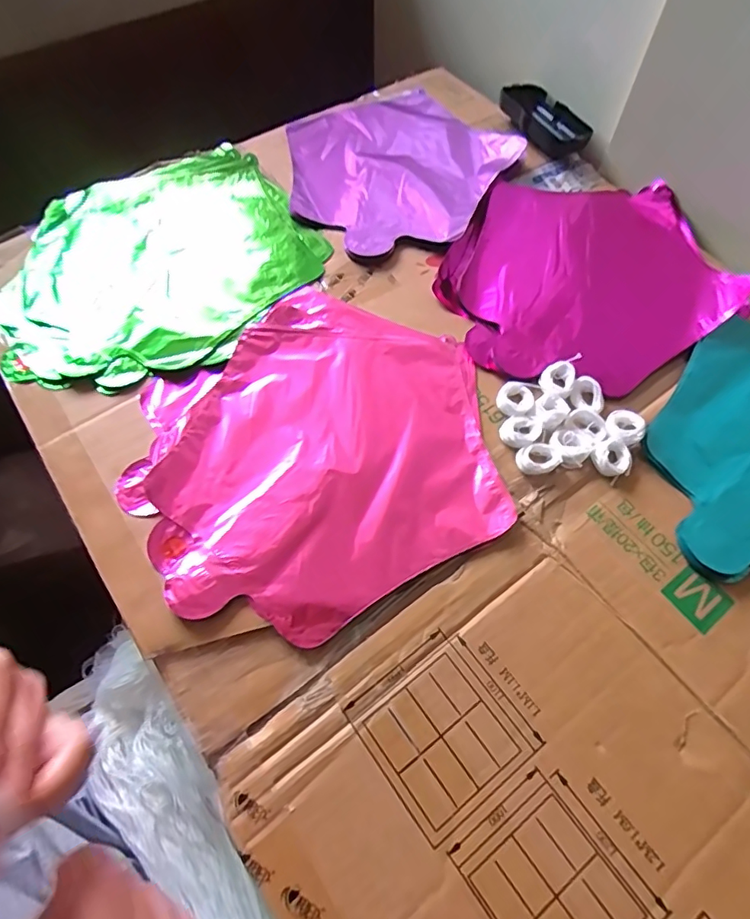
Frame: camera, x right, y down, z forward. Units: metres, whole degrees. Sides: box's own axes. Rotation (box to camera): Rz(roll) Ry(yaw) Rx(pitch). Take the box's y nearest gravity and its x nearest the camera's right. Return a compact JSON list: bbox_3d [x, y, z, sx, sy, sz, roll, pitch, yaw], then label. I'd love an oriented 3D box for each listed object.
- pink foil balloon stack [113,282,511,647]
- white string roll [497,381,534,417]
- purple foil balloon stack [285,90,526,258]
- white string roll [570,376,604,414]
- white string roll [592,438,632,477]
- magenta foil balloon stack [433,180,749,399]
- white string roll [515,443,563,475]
[{"bbox_3d":[-0.043,-0.013,0.379,0.254,0.011,0.244,-28,66,-14],"label":"pink foil balloon stack"},{"bbox_3d":[0.103,-0.044,0.387,0.028,0.007,0.026,0,63,-1],"label":"white string roll"},{"bbox_3d":[0.018,-0.292,0.532,0.229,0.031,0.241,-36,65,-21],"label":"purple foil balloon stack"},{"bbox_3d":[0.158,-0.048,0.388,0.024,0.010,0.024,12,63,5],"label":"white string roll"},{"bbox_3d":[0.163,-0.001,0.361,0.025,0.005,0.024,0,63,-1],"label":"white string roll"},{"bbox_3d":[0.178,-0.165,0.459,0.262,0.023,0.224,-33,68,-16],"label":"magenta foil balloon stack"},{"bbox_3d":[0.116,-0.001,0.371,0.030,0.009,0.022,-23,65,-12],"label":"white string roll"}]

